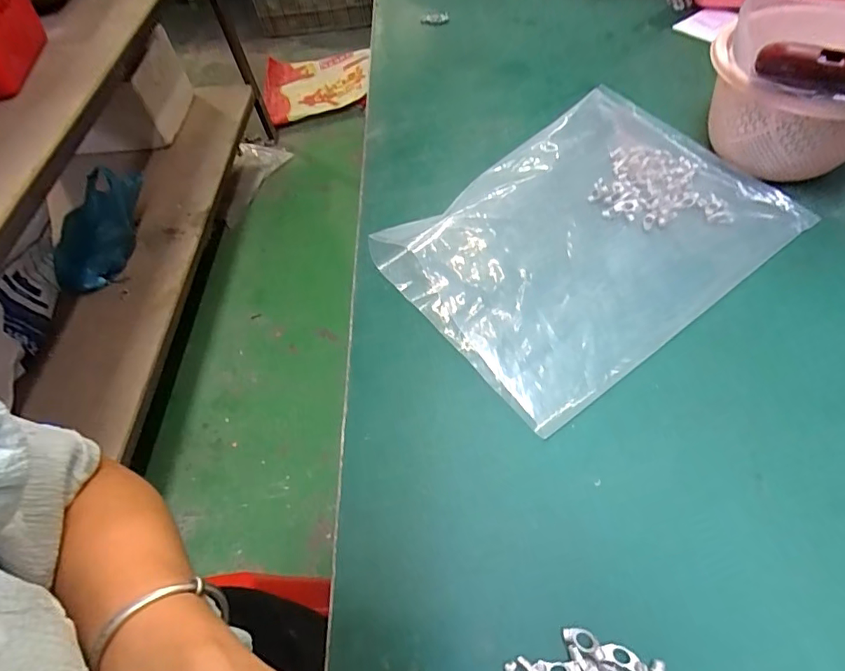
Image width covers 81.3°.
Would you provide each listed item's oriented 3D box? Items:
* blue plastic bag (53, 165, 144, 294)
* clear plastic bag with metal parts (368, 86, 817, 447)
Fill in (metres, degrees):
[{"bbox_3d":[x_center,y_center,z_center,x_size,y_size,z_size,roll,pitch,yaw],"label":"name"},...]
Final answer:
[{"bbox_3d":[-0.763,-0.250,1.161,0.142,0.111,0.313,14,80,14],"label":"blue plastic bag"},{"bbox_3d":[0.129,-0.083,0.375,0.279,0.037,0.191,-33,60,-16],"label":"clear plastic bag with metal parts"}]

